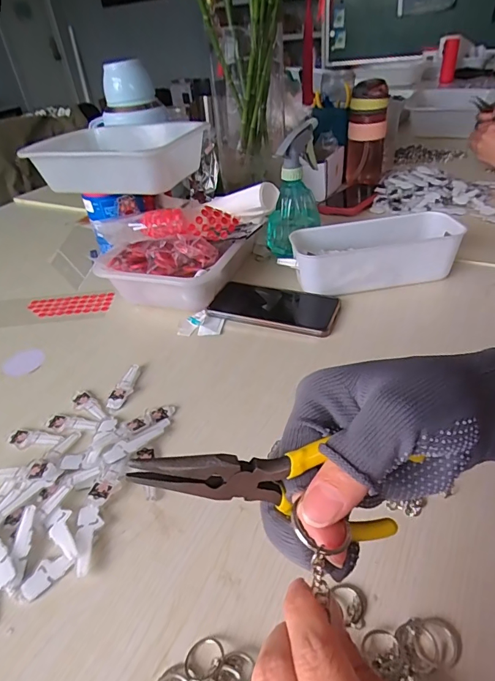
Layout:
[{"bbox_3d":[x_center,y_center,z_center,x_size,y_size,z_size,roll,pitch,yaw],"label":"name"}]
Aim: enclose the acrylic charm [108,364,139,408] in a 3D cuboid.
[{"bbox_3d":[-0.134,0.049,0.456,0.020,0.006,0.063,2,39,10],"label":"acrylic charm"}]

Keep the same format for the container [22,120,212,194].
[{"bbox_3d":[-0.183,-0.285,0.643,0.224,0.062,0.175,6,39,16],"label":"container"}]

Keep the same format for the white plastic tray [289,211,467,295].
[{"bbox_3d":[0.171,-0.117,0.568,0.211,0.068,0.088,-8,38,-2],"label":"white plastic tray"}]

